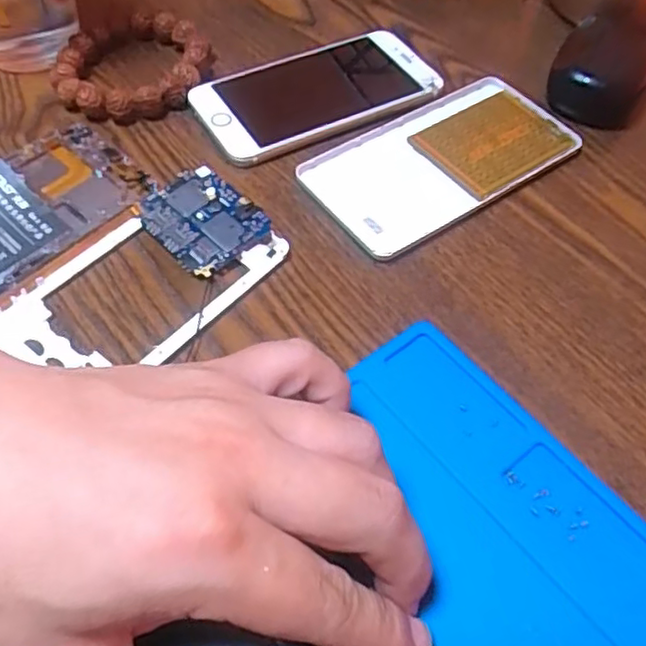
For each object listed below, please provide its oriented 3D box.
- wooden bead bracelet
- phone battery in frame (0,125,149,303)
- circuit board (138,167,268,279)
[{"bbox_3d":[-0.104,-0.144,0.362,0.073,0.016,0.081,12,56,5],"label":"wooden bead bracelet"},{"bbox_3d":[-0.144,-0.045,0.298,0.069,0.010,0.127,38,63,21],"label":"phone battery in frame"},{"bbox_3d":[-0.057,-0.048,0.306,0.045,0.008,0.054,-36,65,-23],"label":"circuit board"}]

